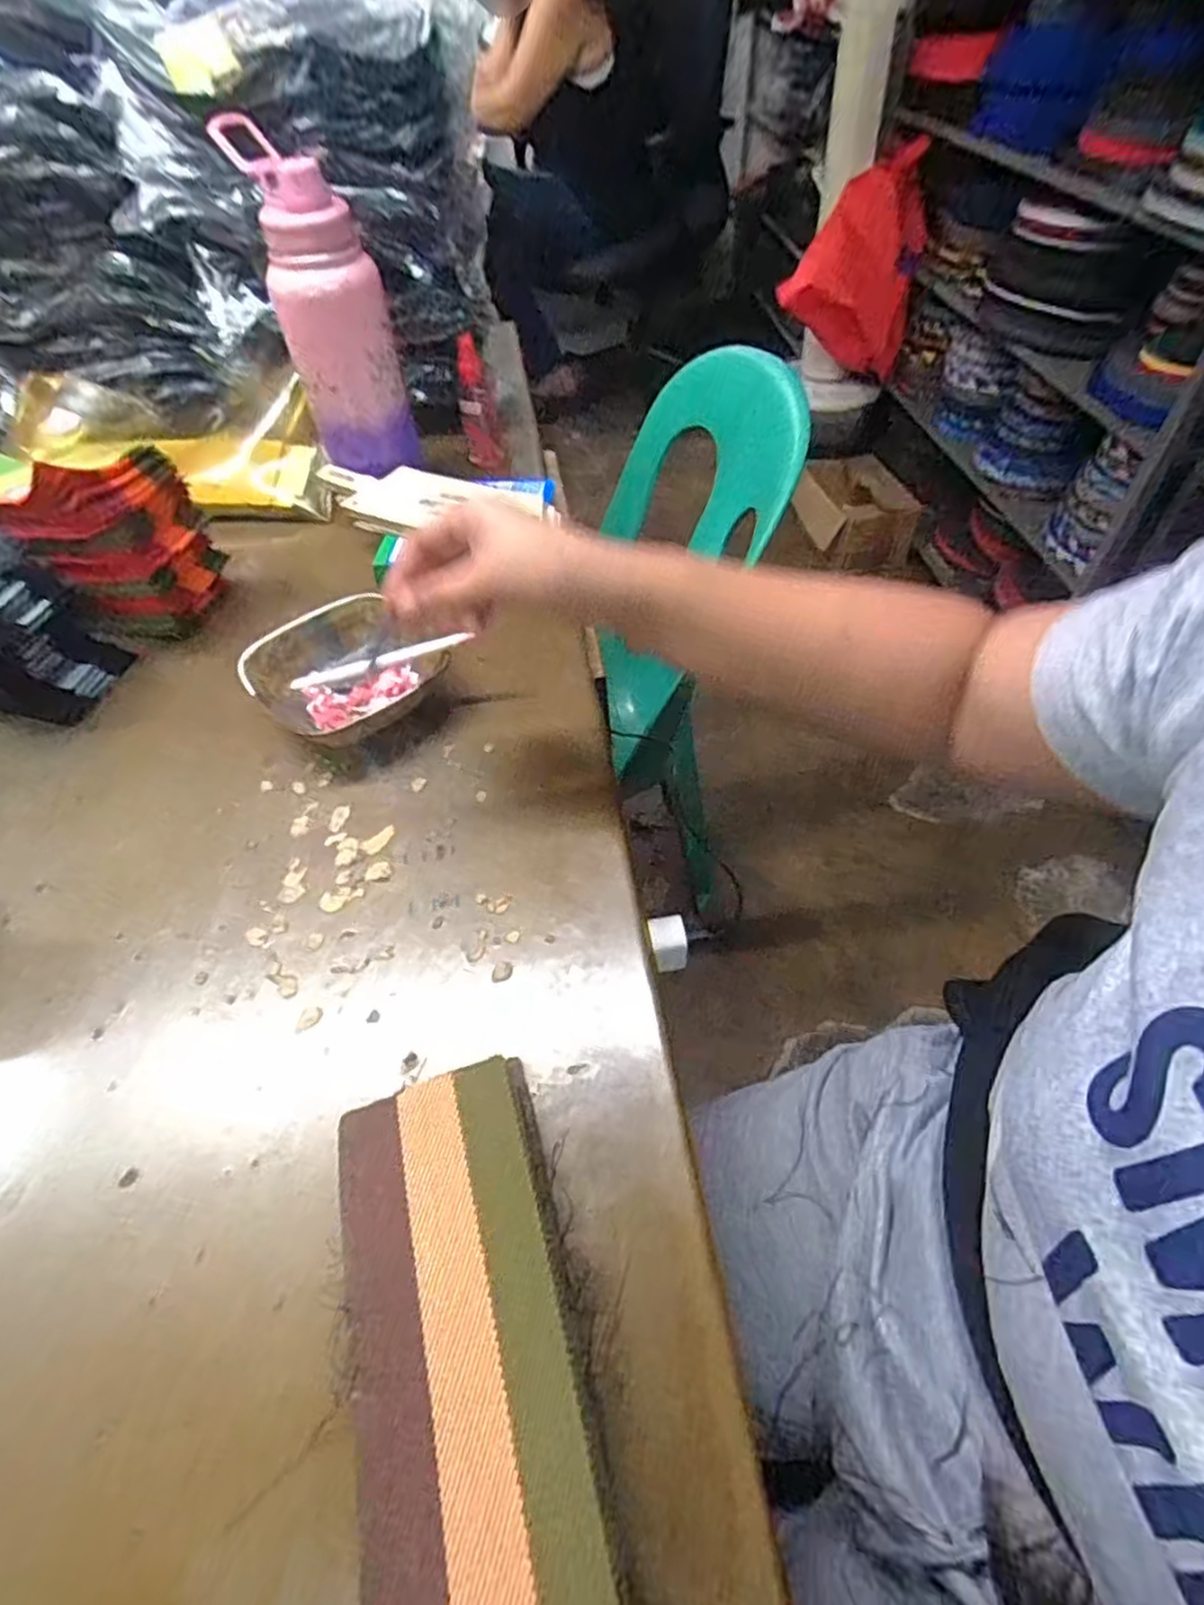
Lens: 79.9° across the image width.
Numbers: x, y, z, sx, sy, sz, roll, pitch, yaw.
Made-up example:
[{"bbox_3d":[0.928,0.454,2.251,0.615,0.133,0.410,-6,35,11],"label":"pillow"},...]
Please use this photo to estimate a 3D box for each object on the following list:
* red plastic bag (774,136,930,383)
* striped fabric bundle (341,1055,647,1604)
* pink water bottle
[{"bbox_3d":[0.539,-1.130,1.555,0.246,0.395,0.230,25,58,20],"label":"red plastic bag"},{"bbox_3d":[-0.038,0.251,0.256,0.088,0.045,0.305,-15,53,-8],"label":"striped fabric bundle"},{"bbox_3d":[-0.231,-0.417,0.627,0.091,0.224,0.086,-16,53,-9],"label":"pink water bottle"}]

